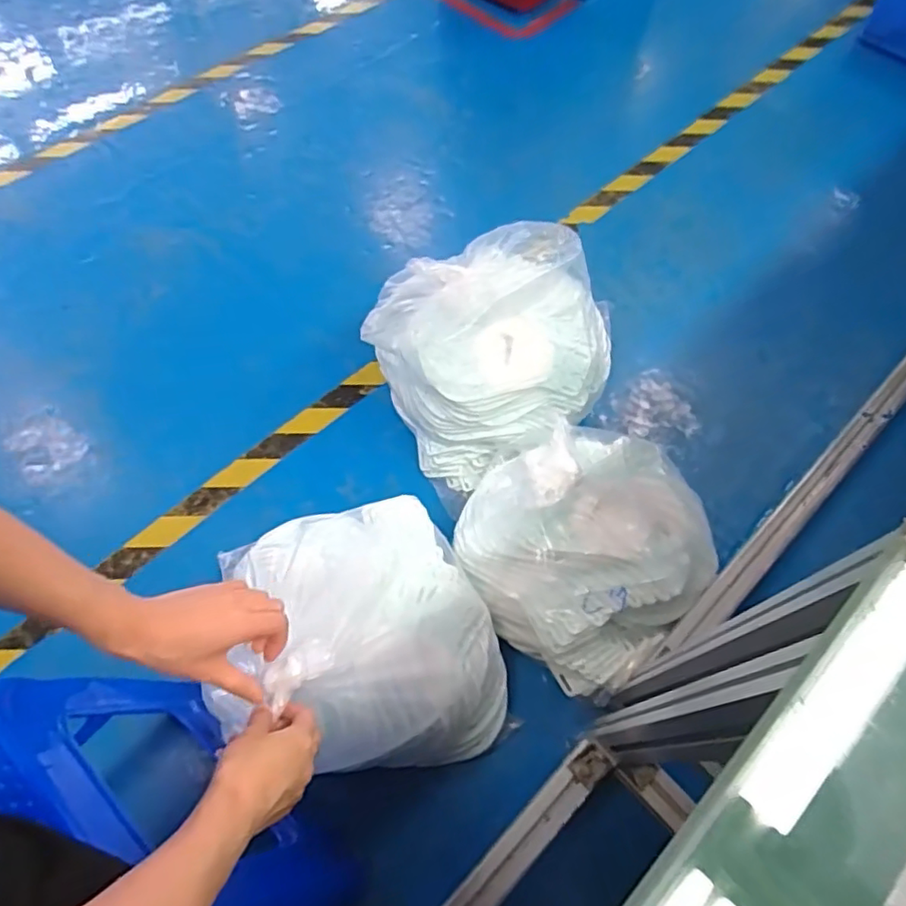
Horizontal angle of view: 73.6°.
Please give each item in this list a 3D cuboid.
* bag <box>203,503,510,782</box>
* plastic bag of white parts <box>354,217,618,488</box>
[{"bbox_3d":[-0.091,0.184,0.716,0.282,0.346,0.321,-9,61,-4],"label":"bag"},{"bbox_3d":[0.061,-0.167,0.985,0.346,0.304,0.327,-23,65,-12],"label":"plastic bag of white parts"}]

